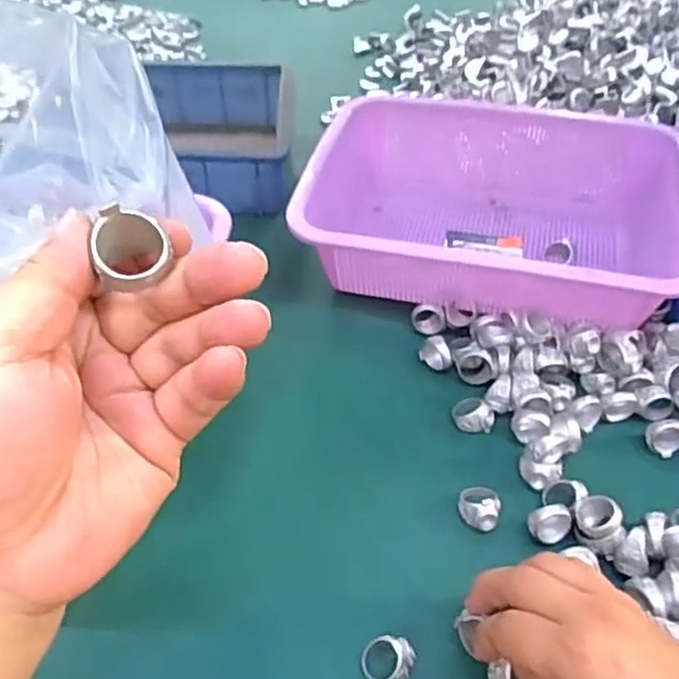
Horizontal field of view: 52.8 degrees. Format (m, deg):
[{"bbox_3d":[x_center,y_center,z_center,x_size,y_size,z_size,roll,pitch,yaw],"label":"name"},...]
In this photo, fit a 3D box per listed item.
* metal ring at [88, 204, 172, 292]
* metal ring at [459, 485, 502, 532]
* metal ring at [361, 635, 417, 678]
[{"bbox_3d":[-0.063,-0.027,0.203,0.021,0.009,0.022,13,78,-13],"label":"metal ring"},{"bbox_3d":[0.088,0.102,0.427,0.026,0.014,0.028,1,46,-1],"label":"metal ring"},{"bbox_3d":[0.025,0.166,0.355,0.027,0.012,0.023,12,47,10],"label":"metal ring"}]

